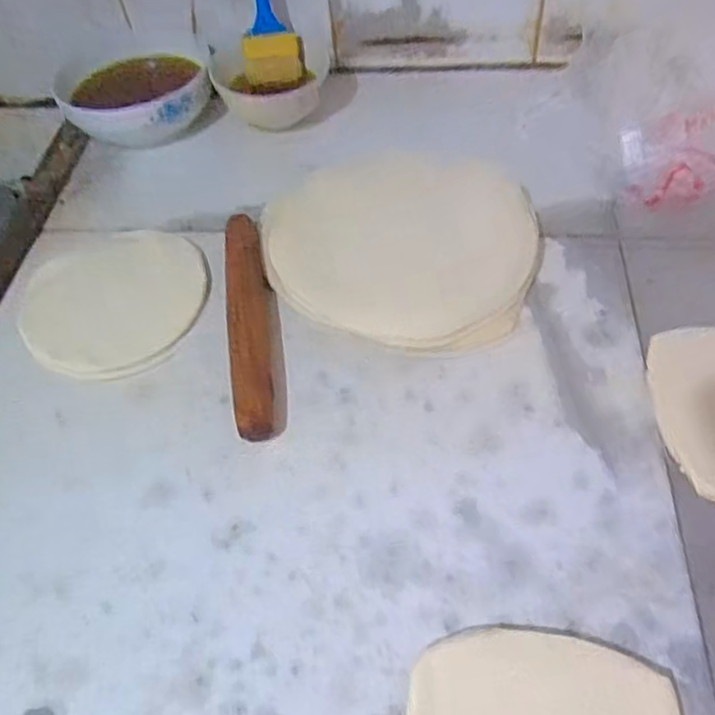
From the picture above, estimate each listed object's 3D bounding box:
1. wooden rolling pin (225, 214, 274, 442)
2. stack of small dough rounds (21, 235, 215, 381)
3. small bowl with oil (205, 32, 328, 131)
[{"bbox_3d":[-0.098,-0.037,0.585,0.034,0.036,0.253,-9,53,-2],"label":"wooden rolling pin"},{"bbox_3d":[-0.225,-0.056,0.612,0.169,0.017,0.161,-28,57,-16],"label":"stack of small dough rounds"},{"bbox_3d":[-0.103,-0.327,0.779,0.127,0.084,0.138,-2,54,3],"label":"small bowl with oil"}]

